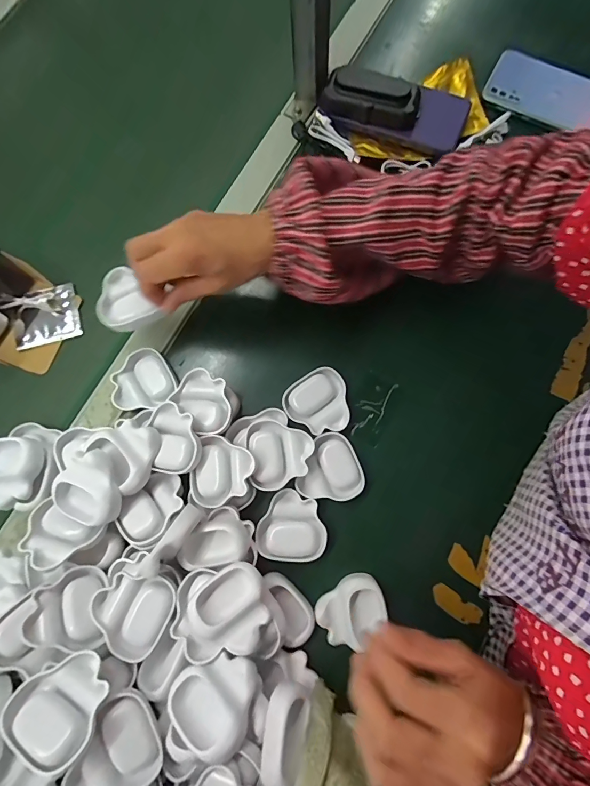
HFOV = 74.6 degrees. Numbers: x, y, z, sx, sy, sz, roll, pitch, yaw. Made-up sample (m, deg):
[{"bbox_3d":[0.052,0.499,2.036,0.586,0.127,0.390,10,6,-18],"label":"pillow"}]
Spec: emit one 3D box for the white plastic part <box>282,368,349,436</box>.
[{"bbox_3d":[0.025,0.011,0.384,0.063,0.013,0.062,-37,80,-8],"label":"white plastic part"}]

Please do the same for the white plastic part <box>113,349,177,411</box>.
[{"bbox_3d":[-0.157,-0.011,0.395,0.064,0.009,0.058,-35,79,-8],"label":"white plastic part"}]

